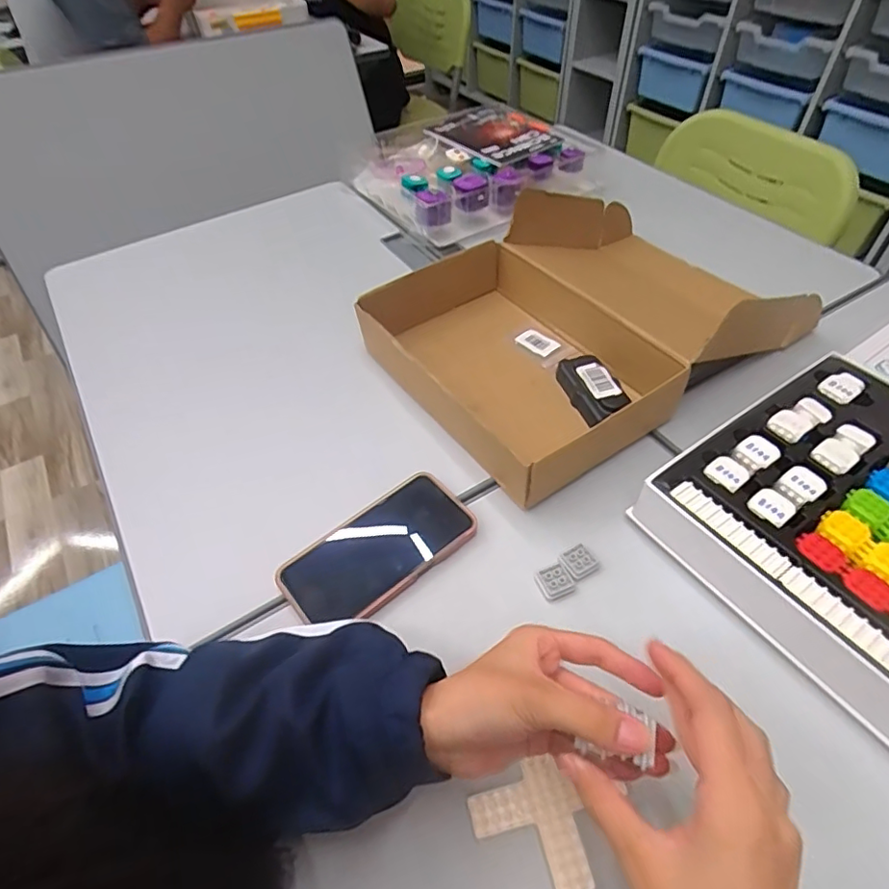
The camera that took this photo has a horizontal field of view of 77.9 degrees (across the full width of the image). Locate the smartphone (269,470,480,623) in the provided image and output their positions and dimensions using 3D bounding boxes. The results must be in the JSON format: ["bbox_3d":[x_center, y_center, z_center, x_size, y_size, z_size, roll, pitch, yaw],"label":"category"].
[{"bbox_3d":[-0.057,0.092,0.482,0.167,0.019,0.083,-34,56,-24],"label":"smartphone"}]

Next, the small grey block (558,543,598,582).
[{"bbox_3d":[0.116,0.101,0.472,0.029,0.006,0.026,-28,54,-21],"label":"small grey block"}]

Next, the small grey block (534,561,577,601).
[{"bbox_3d":[0.092,0.113,0.462,0.028,0.005,0.029,-20,52,-15],"label":"small grey block"}]

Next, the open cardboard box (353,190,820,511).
[{"bbox_3d":[0.161,-0.150,0.617,0.435,0.109,0.303,-27,54,-20],"label":"open cardboard box"}]

